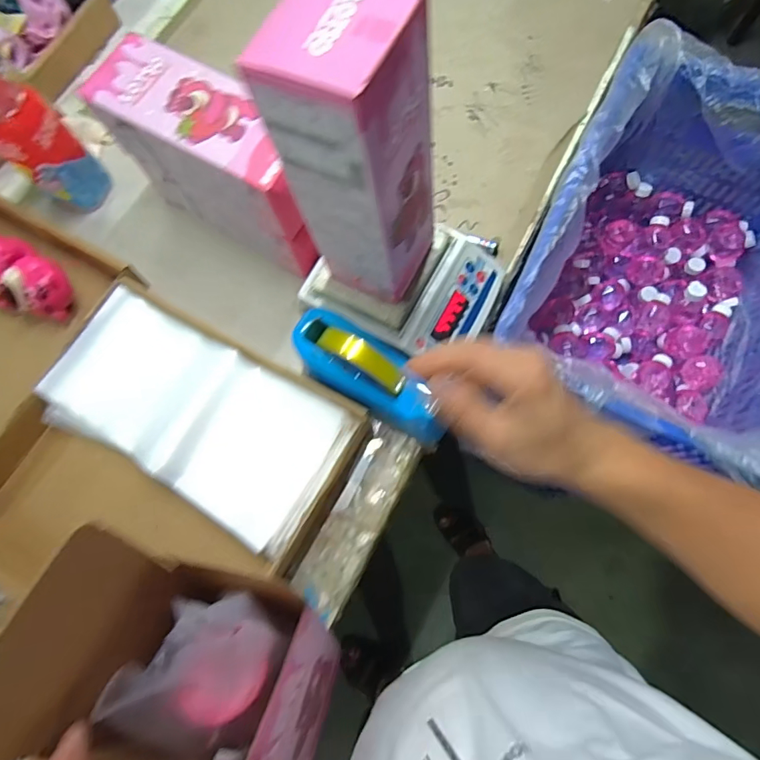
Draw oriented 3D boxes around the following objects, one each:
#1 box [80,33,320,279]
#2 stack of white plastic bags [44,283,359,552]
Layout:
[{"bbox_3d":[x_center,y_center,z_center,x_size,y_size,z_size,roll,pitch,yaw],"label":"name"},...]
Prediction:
[{"bbox_3d":[-0.198,-0.273,0.577,0.267,0.183,0.099,31,77,10],"label":"box"},{"bbox_3d":[-0.230,0.049,0.578,0.372,0.063,0.192,28,77,9],"label":"stack of white plastic bags"}]

